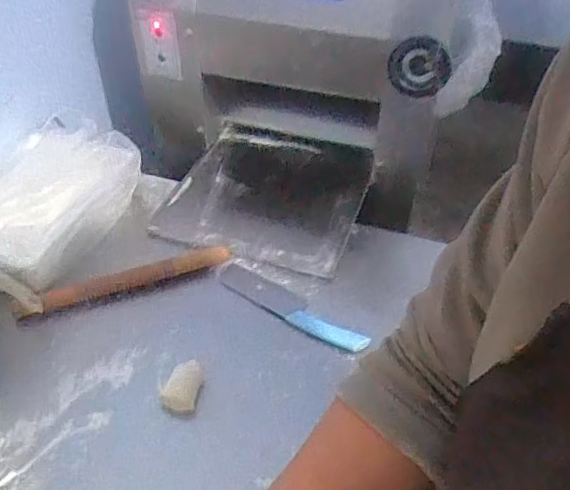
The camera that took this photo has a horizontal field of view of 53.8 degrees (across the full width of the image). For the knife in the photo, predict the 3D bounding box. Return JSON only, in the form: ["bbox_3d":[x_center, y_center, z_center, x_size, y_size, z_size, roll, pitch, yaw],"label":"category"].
[{"bbox_3d":[0.009,0.091,0.886,0.270,0.014,0.061,27,49,22],"label":"knife"}]

